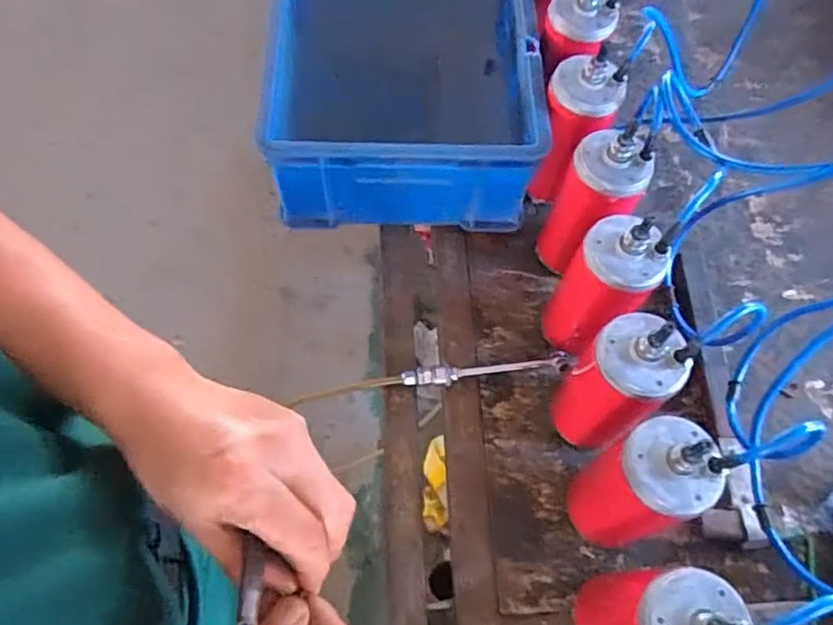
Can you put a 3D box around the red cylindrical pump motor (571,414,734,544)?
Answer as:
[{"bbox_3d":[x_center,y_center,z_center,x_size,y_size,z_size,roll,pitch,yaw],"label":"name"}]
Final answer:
[{"bbox_3d":[0.186,0.148,0.533,0.064,0.193,0.070,1,64,-2],"label":"red cylindrical pump motor"}]

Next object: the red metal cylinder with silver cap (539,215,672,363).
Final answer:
[{"bbox_3d":[0.179,-0.017,0.615,0.076,0.194,0.071,1,64,-2],"label":"red metal cylinder with silver cap"}]

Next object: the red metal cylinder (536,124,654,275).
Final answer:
[{"bbox_3d":[0.184,-0.110,0.660,0.079,0.190,0.072,1,64,-2],"label":"red metal cylinder"}]

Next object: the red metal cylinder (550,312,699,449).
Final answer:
[{"bbox_3d":[0.176,0.070,0.574,0.072,0.194,0.073,1,64,-2],"label":"red metal cylinder"}]

